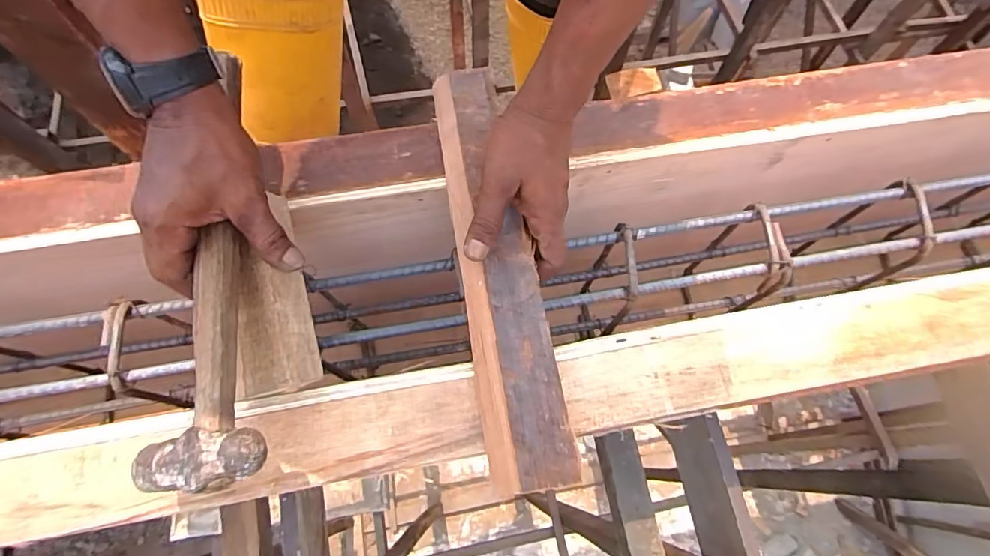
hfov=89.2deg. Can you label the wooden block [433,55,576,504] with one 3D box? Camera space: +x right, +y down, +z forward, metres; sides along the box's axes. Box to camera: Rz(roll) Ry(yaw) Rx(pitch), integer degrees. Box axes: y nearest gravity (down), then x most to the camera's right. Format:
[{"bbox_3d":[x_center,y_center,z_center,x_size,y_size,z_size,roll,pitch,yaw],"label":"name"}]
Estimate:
[{"bbox_3d":[-0.002,-0.015,0.402,0.059,0.020,0.344,-9,72,-5],"label":"wooden block"}]

